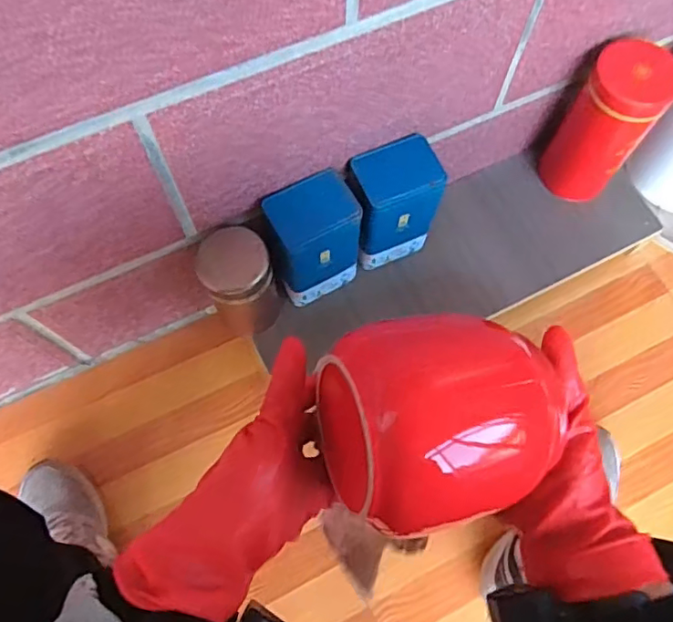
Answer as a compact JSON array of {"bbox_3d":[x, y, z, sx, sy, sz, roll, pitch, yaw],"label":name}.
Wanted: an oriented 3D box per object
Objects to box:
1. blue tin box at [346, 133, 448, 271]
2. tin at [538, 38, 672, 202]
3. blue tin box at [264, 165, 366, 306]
[{"bbox_3d":[0.069,-0.130,0.717,0.106,0.158,0.076,-20,71,-9],"label":"blue tin box"},{"bbox_3d":[0.350,-0.241,0.743,0.096,0.191,0.090,0,69,-1],"label":"tin"},{"bbox_3d":[-0.031,-0.084,0.694,0.107,0.161,0.075,-26,72,-11],"label":"blue tin box"}]

